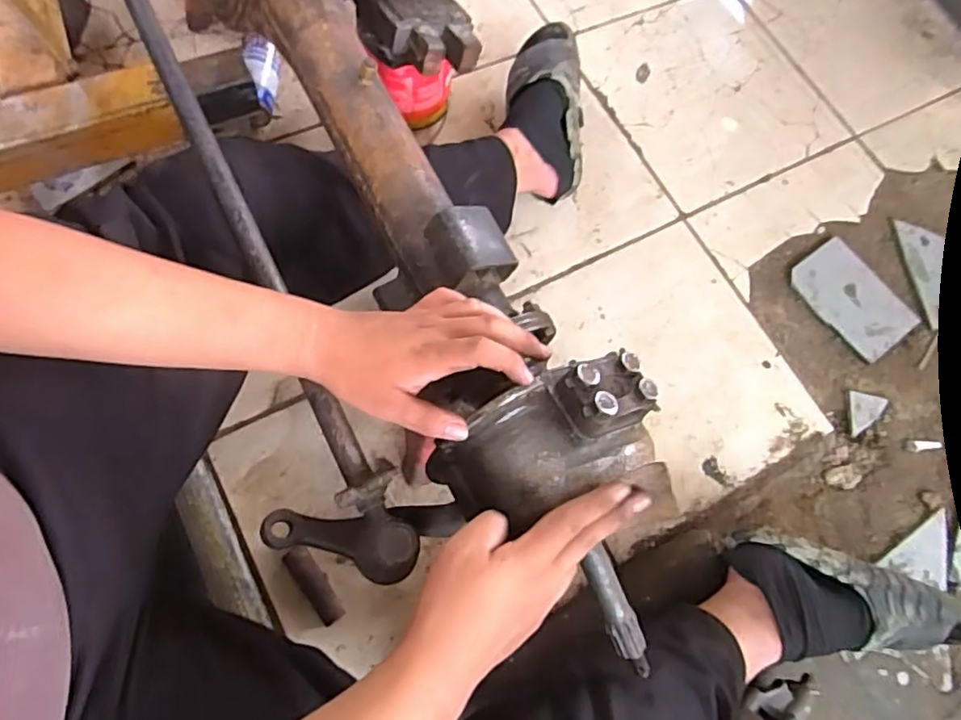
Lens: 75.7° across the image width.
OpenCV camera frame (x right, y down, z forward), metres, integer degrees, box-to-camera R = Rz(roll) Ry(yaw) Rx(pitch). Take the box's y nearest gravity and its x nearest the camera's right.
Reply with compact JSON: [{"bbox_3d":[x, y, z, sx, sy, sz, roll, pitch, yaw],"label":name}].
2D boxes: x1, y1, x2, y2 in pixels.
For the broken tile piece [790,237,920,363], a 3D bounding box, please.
[{"bbox_3d":[0.587,-0.098,0.979,0.128,0.014,0.184,-32,78,-17],"label":"broken tile piece"}]

